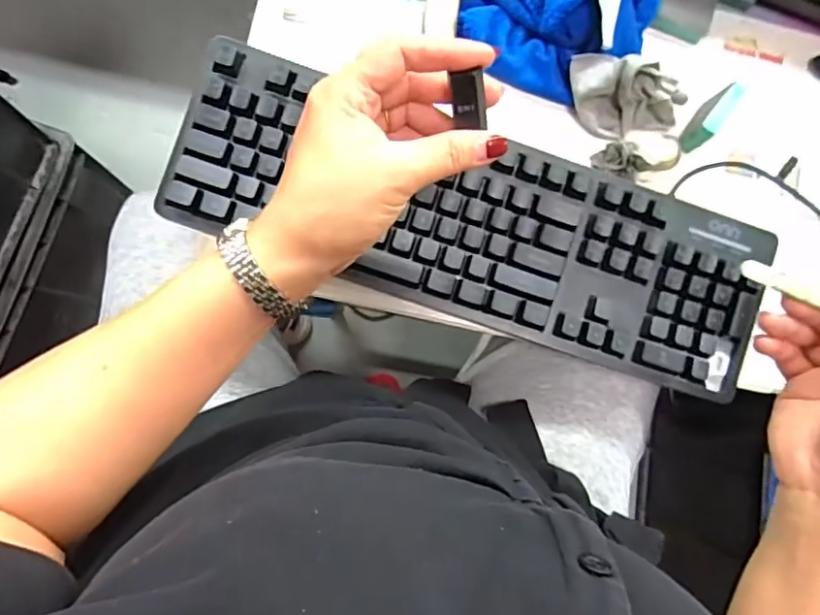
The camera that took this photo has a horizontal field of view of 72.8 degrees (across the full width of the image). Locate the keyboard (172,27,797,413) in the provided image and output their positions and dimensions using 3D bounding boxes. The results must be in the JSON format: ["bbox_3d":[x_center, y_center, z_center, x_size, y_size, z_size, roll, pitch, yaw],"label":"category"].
[{"bbox_3d":[0.047,-0.058,0.405,0.432,0.036,0.132,17,83,-3],"label":"keyboard"}]

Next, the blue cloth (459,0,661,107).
[{"bbox_3d":[0.102,-0.233,0.411,0.154,0.064,0.119,40,83,-1],"label":"blue cloth"}]

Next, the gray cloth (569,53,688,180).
[{"bbox_3d":[0.165,-0.142,0.413,0.091,0.038,0.078,6,84,-5],"label":"gray cloth"}]

